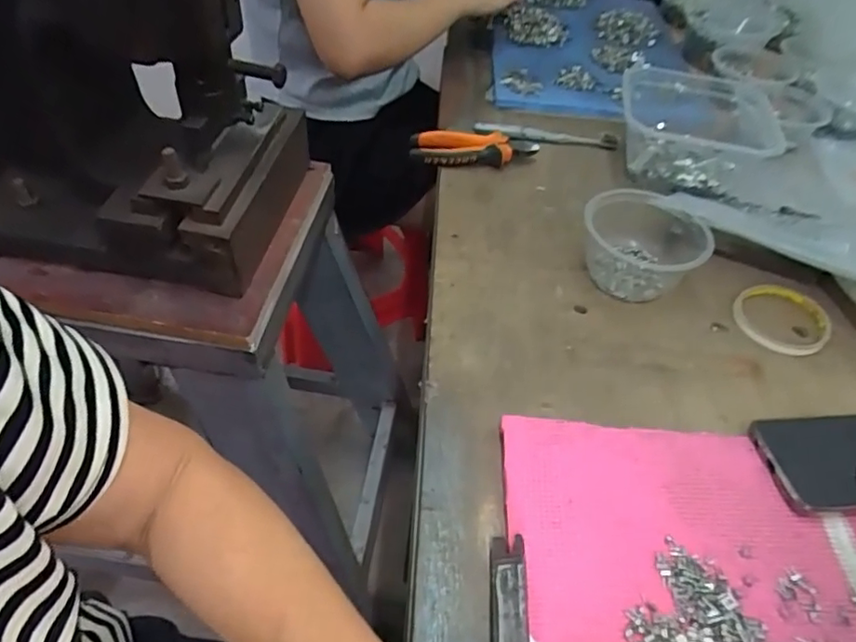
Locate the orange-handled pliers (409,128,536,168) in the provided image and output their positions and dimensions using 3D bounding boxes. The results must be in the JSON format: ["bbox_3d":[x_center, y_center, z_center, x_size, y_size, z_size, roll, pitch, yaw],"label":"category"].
[{"bbox_3d":[0.053,-0.208,0.699,0.147,0.025,0.057,-6,47,-9],"label":"orange-handled pliers"}]

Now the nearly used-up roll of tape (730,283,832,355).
[{"bbox_3d":[0.334,-0.005,0.549,0.083,0.010,0.089,2,47,-2],"label":"nearly used-up roll of tape"}]

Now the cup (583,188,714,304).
[{"bbox_3d":[0.207,-0.074,0.565,0.113,0.060,0.113,2,47,-2],"label":"cup"}]

